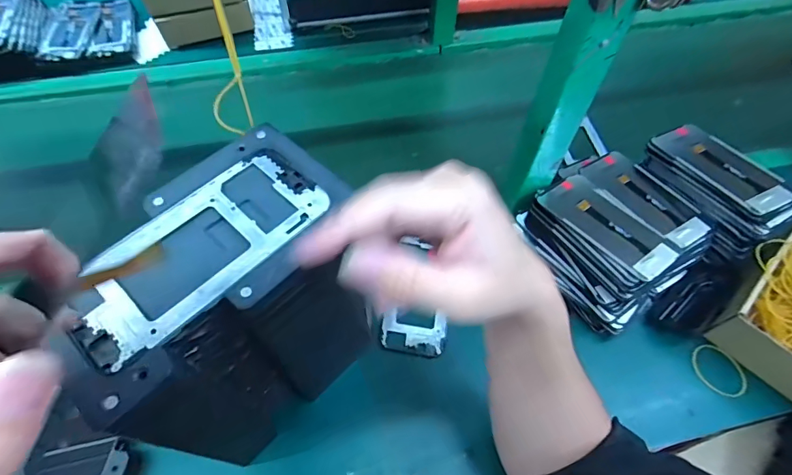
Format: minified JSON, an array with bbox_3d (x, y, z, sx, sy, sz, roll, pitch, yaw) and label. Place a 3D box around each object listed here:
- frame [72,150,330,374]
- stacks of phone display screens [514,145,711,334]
[{"bbox_3d":[-0.120,0.005,0.261,0.075,0.005,0.157,38,64,19],"label":"frame"},{"bbox_3d":[0.263,-0.015,0.523,0.197,0.076,0.187,-31,64,-19],"label":"stacks of phone display screens"}]

